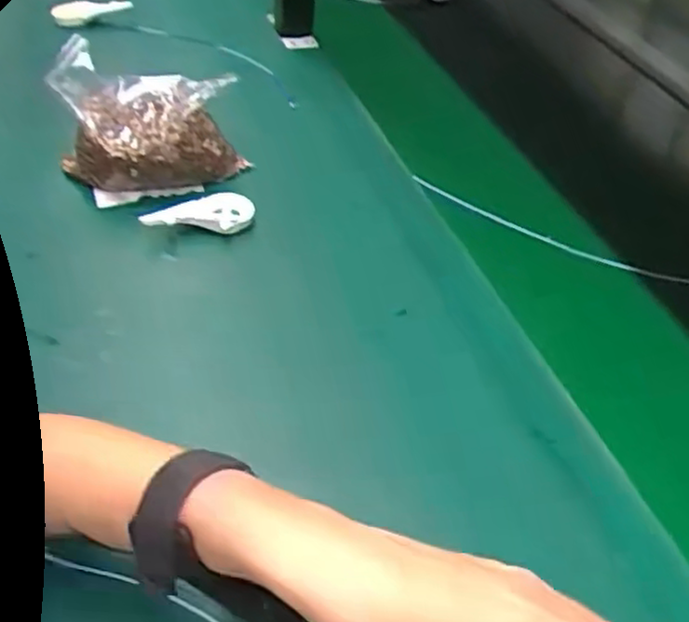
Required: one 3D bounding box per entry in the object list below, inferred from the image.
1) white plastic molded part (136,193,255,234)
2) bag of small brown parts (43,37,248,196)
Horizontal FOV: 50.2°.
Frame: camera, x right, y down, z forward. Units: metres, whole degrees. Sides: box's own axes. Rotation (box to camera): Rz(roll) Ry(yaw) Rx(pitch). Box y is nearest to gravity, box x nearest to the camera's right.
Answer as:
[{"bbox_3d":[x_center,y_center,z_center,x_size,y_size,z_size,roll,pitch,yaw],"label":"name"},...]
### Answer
[{"bbox_3d":[-0.131,-0.089,0.663,0.095,0.018,0.045,-3,44,-9],"label":"white plastic molded part"},{"bbox_3d":[-0.188,-0.184,0.708,0.166,0.082,0.127,-9,45,-15],"label":"bag of small brown parts"}]

